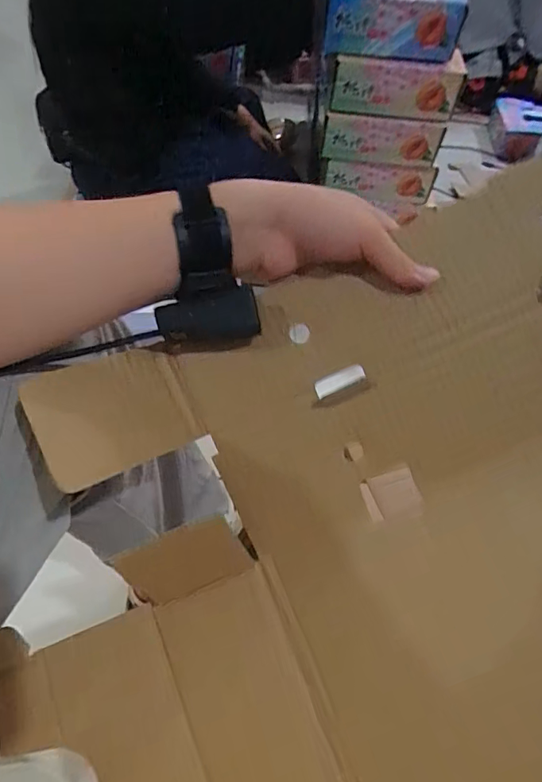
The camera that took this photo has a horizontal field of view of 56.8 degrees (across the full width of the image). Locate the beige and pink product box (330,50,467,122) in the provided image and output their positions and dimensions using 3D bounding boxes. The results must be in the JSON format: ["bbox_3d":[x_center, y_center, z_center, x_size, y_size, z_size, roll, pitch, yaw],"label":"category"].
[{"bbox_3d":[0.259,-0.620,1.015,0.260,0.100,0.093,-2,53,-8],"label":"beige and pink product box"}]

